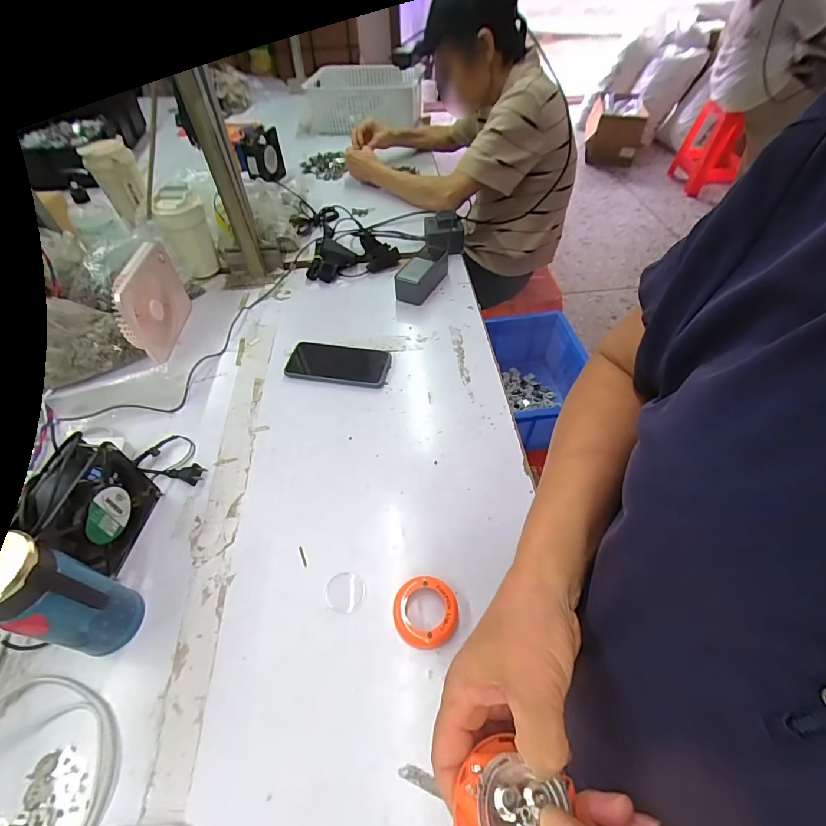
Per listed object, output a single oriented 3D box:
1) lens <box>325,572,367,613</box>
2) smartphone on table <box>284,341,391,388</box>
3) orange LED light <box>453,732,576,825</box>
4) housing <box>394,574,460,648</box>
[{"bbox_3d":[-0.073,0.194,0.453,0.044,0.004,0.041,1,52,3],"label":"lens"},{"bbox_3d":[-0.119,-0.079,0.662,0.167,0.012,0.079,7,52,8],"label":"smartphone on table"},{"bbox_3d":[0.049,0.202,0.210,0.056,0.017,0.055,-1,52,1],"label":"orange LED light"},{"bbox_3d":[0.013,0.203,0.432,0.065,0.019,0.068,0,52,2],"label":"housing"}]

